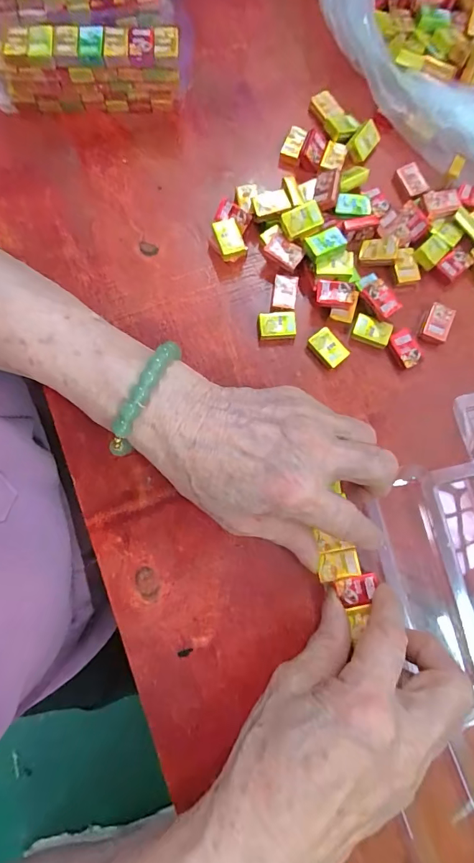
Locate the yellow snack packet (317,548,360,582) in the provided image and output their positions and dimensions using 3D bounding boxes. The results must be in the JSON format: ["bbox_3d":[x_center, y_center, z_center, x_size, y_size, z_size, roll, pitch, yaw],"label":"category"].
[{"bbox_3d":[0.060,0.079,0.242,0.025,0.004,0.017,-8,79,-1],"label":"yellow snack packet"}]

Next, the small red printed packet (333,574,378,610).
[{"bbox_3d":[0.072,0.094,0.240,0.024,0.004,0.017,-10,79,-1],"label":"small red printed packet"}]

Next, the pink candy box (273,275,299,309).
[{"bbox_3d":[0.034,-0.098,0.287,0.016,0.004,0.025,9,80,2],"label":"pink candy box"}]

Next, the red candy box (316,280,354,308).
[{"bbox_3d":[0.067,-0.094,0.283,0.025,0.009,0.016,9,80,2],"label":"red candy box"}]

